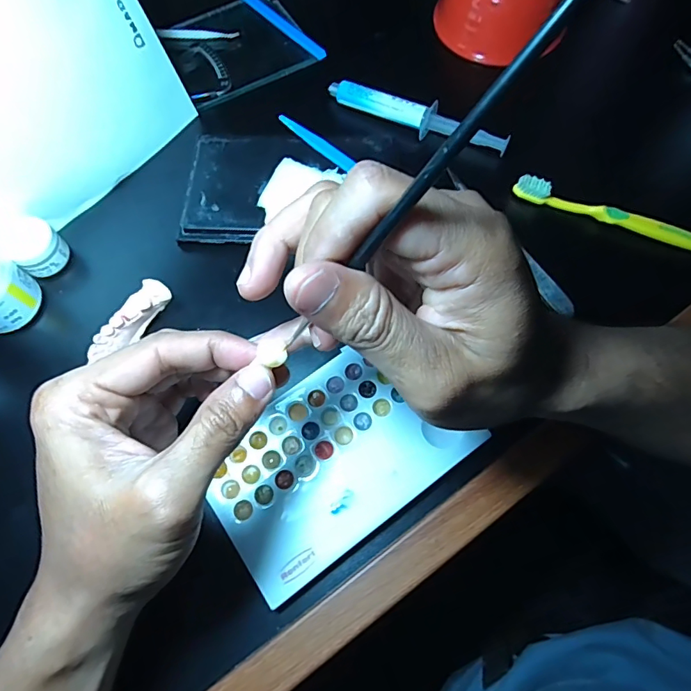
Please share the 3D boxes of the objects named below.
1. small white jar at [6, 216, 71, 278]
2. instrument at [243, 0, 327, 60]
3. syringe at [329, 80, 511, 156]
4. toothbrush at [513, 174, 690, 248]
[{"bbox_3d":[-0.210,-0.067,0.321,0.031,0.025,0.032,0,68,1],"label":"small white jar"},{"bbox_3d":[-0.063,-0.288,0.416,0.011,0.005,0.133,-39,73,-13],"label":"instrument"},{"bbox_3d":[0.054,-0.173,0.362,0.141,0.018,0.021,21,70,9],"label":"syringe"},{"bbox_3d":[0.193,-0.086,0.324,0.153,0.015,0.011,22,71,10],"label":"toothbrush"}]

